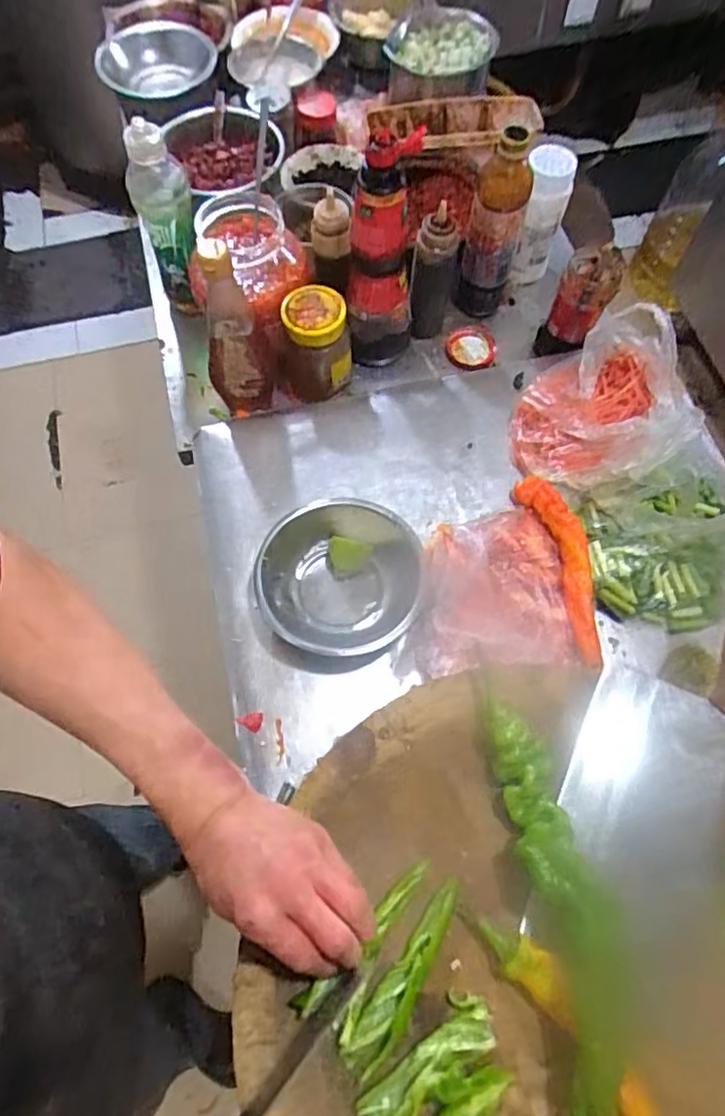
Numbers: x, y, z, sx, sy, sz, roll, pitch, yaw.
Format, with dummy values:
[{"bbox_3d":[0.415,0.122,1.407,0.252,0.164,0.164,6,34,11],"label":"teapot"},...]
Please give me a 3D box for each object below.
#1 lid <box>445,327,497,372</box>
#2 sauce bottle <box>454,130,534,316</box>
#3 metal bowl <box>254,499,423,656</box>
[{"bbox_3d":[0.144,-0.277,0.817,0.062,0.018,0.060,0,66,1],"label":"lid"},{"bbox_3d":[0.159,-0.395,0.769,0.068,0.230,0.053,11,66,6],"label":"sauce bottle"},{"bbox_3d":[-0.022,0.020,0.621,0.157,0.050,0.164,0,66,1],"label":"metal bowl"}]

